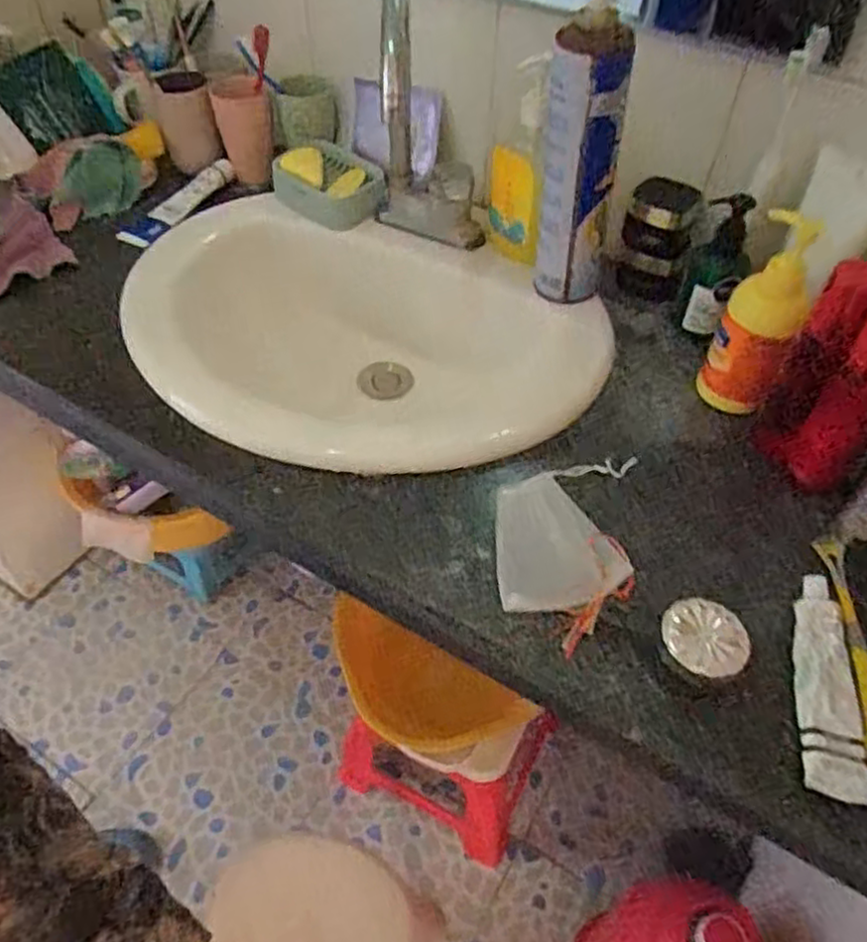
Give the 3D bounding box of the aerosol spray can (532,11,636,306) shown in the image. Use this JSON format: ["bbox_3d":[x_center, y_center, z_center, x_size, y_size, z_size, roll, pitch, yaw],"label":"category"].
[{"bbox_3d":[0.128,-0.268,0.638,0.070,0.249,0.058,10,50,7],"label":"aerosol spray can"}]

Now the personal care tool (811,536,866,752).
[{"bbox_3d":[0.291,0.118,0.491,0.018,0.015,0.175,7,50,5],"label":"personal care tool"}]

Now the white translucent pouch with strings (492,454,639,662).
[{"bbox_3d":[0.099,0.052,0.542,0.101,0.020,0.166,6,50,3],"label":"white translucent pouch with strings"}]

